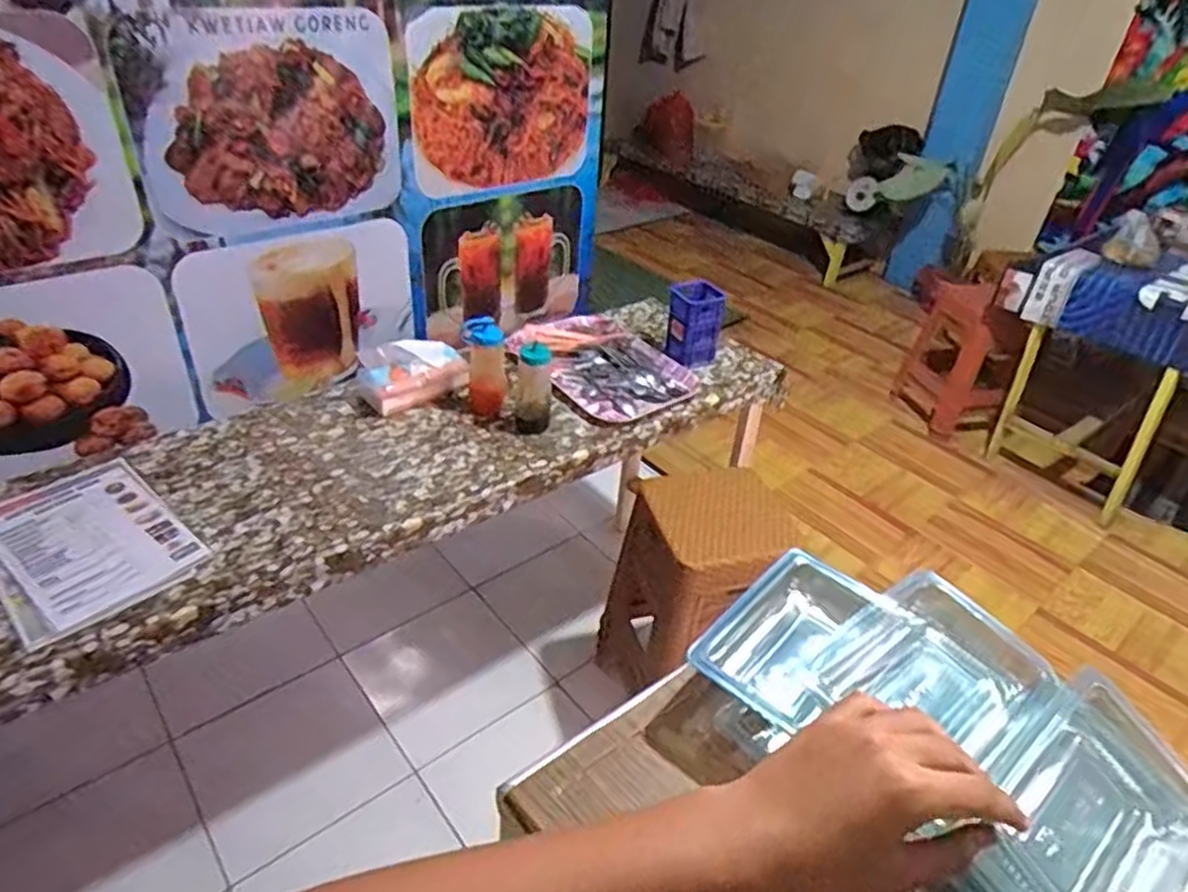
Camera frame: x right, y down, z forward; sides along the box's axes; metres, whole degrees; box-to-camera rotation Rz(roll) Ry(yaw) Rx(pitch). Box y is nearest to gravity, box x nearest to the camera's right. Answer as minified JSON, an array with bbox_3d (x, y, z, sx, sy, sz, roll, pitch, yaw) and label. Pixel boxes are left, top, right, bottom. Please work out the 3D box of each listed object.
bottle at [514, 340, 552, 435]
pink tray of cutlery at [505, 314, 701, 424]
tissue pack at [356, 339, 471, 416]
[{"bbox_3d":[-0.114,-0.106,1.430,0.067,0.183,0.053,0,36,-6],"label":"bottle"},{"bbox_3d":[0.009,-0.204,1.720,0.300,0.025,0.459,-21,43,-31],"label":"pink tray of cutlery"},{"bbox_3d":[-0.371,-0.149,1.508,0.208,0.119,0.101,-20,42,-29],"label":"tissue pack"}]

